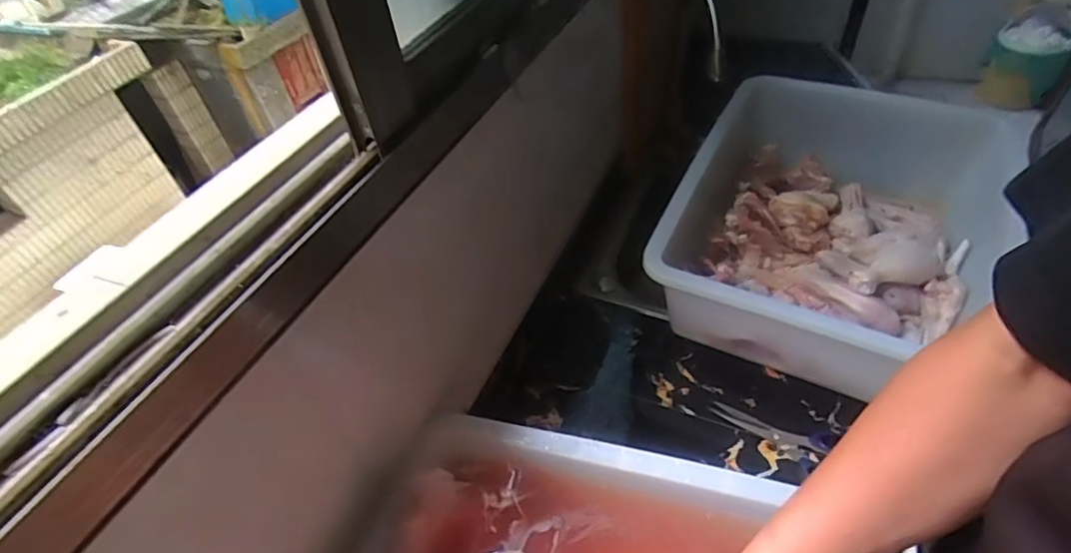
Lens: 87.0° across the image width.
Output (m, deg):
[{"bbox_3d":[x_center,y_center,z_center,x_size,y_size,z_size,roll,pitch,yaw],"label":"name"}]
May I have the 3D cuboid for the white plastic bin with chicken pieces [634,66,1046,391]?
[{"bbox_3d":[0.381,-0.067,0.723,0.347,0.159,0.433,21,52,26],"label":"white plastic bin with chicken pieces"}]

